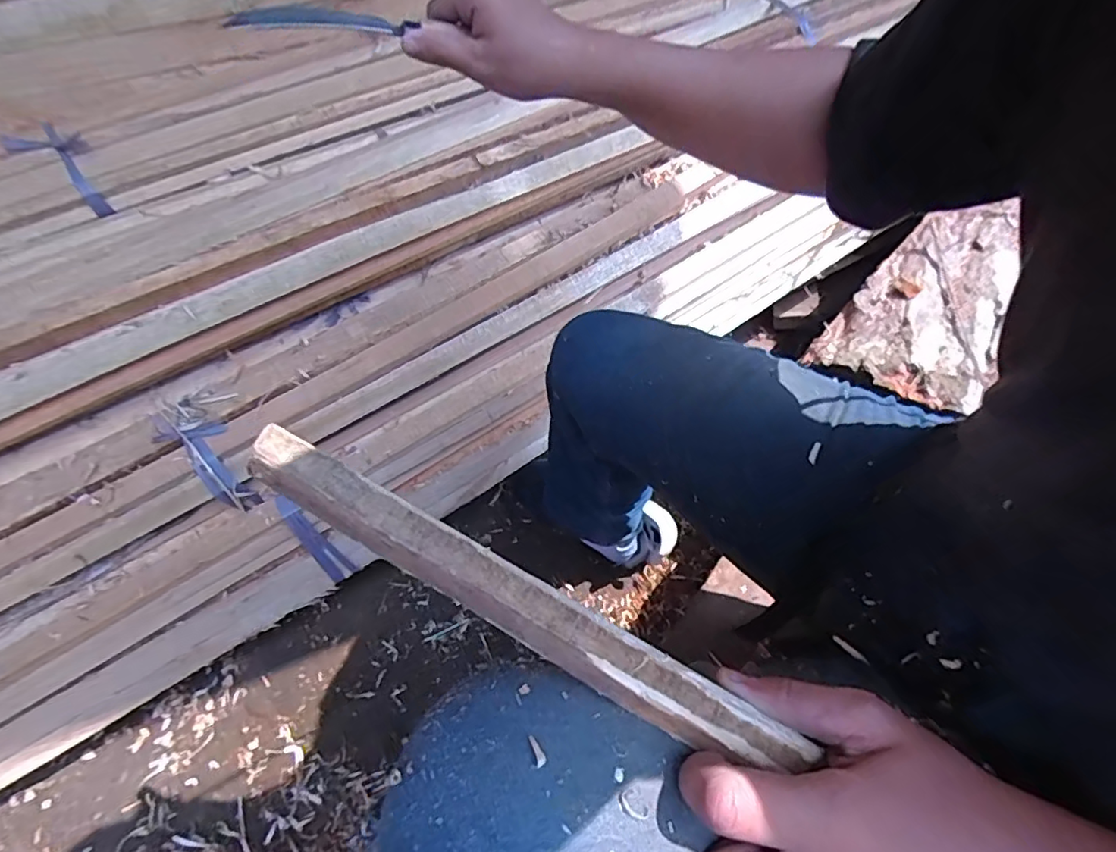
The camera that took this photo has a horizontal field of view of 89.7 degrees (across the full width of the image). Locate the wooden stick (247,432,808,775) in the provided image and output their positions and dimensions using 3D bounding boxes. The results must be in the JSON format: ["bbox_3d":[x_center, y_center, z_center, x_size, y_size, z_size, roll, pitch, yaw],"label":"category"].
[{"bbox_3d":[-0.013,0.073,0.225,0.244,0.016,0.022,31,55,0],"label":"wooden stick"}]

